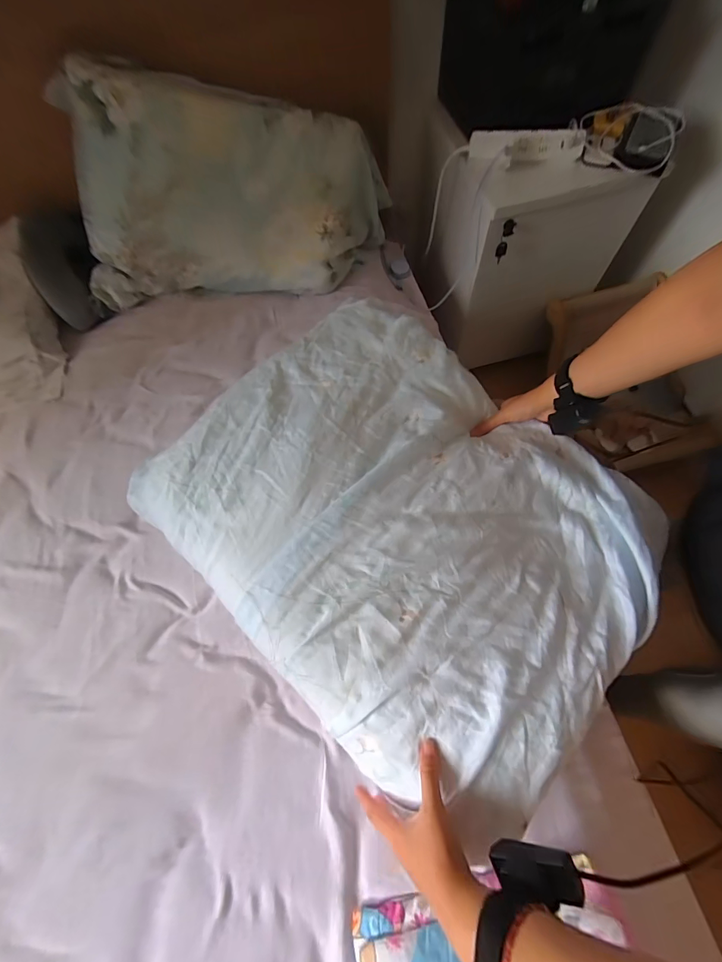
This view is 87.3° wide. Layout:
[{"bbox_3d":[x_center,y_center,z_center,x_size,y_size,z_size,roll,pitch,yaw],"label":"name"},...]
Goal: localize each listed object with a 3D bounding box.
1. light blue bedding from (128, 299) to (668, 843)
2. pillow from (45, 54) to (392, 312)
[{"bbox_3d":[0.040,0.032,0.537,0.649,0.072,0.508,42,75,18],"label":"light blue bedding"},{"bbox_3d":[-0.289,-0.658,0.878,0.714,0.129,0.416,-7,111,-7],"label":"pillow"}]

